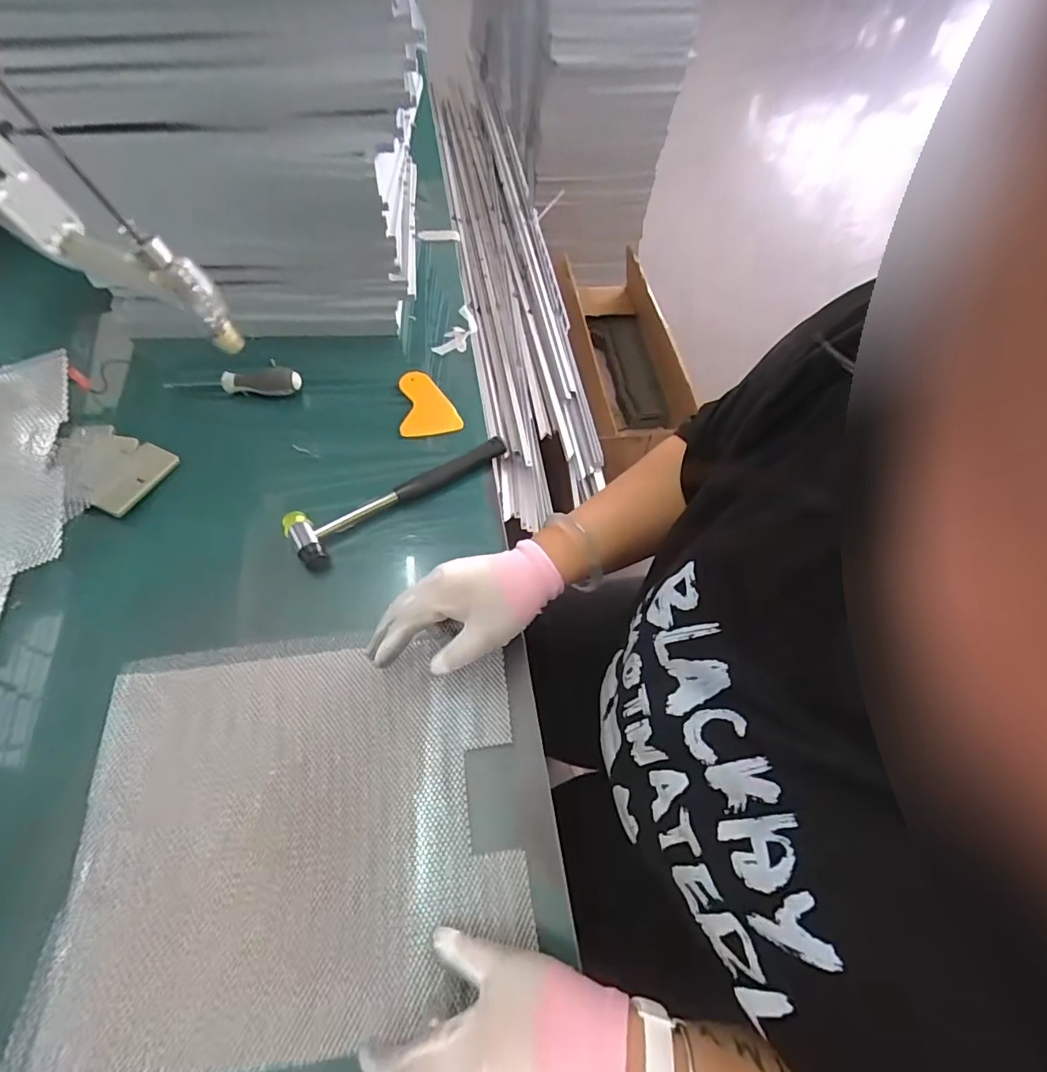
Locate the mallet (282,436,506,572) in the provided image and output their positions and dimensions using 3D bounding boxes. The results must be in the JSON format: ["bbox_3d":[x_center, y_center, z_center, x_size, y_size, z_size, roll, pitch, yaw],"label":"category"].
[{"bbox_3d":[-0.132,-0.052,0.550,0.241,0.024,0.059,-35,68,-19],"label":"mallet"}]

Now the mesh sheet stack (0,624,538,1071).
[{"bbox_3d":[-0.160,0.212,0.388,0.318,0.044,0.270,-6,61,-5],"label":"mesh sheet stack"}]

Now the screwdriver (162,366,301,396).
[{"bbox_3d":[-0.337,-0.182,0.609,0.149,0.025,0.022,-1,61,-3],"label":"screwdriver"}]

